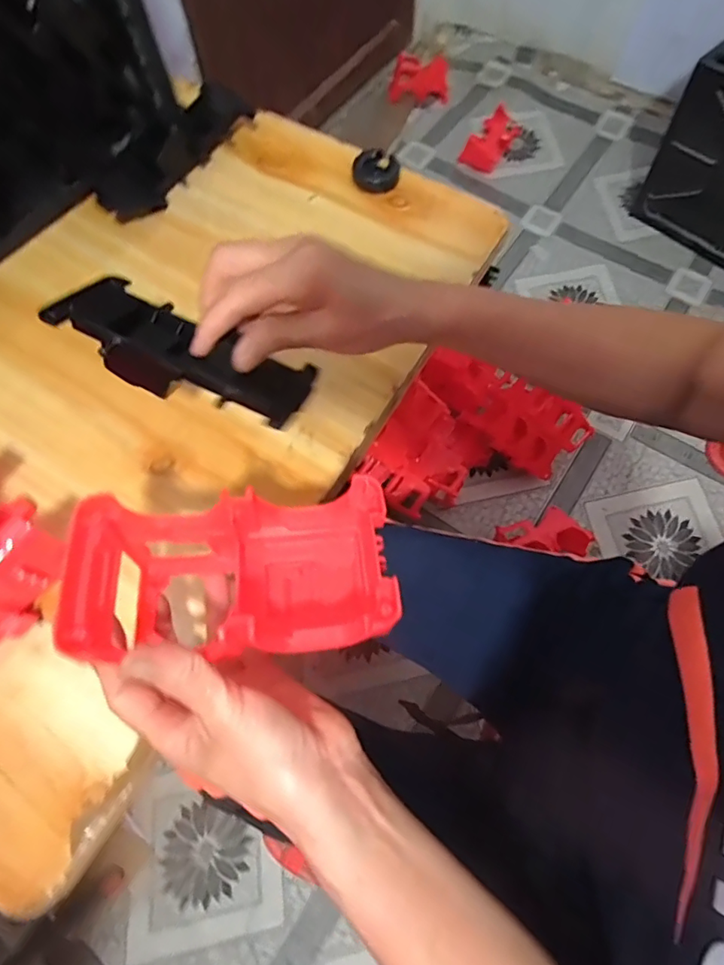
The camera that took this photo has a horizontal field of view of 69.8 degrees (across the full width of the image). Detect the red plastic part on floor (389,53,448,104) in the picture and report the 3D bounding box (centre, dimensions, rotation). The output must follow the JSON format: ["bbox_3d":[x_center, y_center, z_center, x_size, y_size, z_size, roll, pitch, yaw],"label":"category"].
[{"bbox_3d":[0.148,-1.040,1.348,0.151,0.107,0.060,-2,67,0],"label":"red plastic part on floor"}]

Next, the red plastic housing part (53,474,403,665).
[{"bbox_3d":[-0.070,0.049,0.281,0.149,0.096,0.086,5,67,-11],"label":"red plastic housing part"}]

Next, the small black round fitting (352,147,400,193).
[{"bbox_3d":[0.014,-0.310,0.516,0.046,0.014,0.047,0,67,1],"label":"small black round fitting"}]

